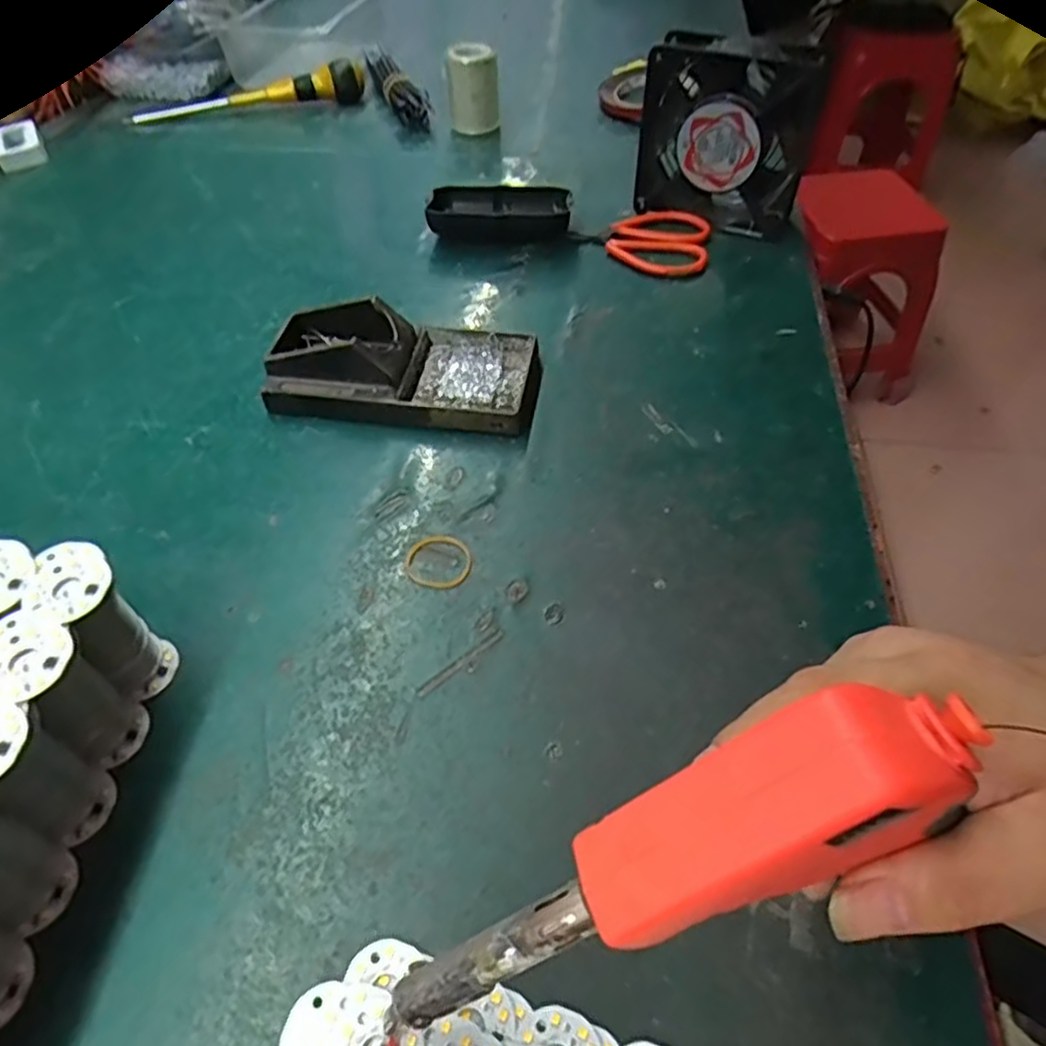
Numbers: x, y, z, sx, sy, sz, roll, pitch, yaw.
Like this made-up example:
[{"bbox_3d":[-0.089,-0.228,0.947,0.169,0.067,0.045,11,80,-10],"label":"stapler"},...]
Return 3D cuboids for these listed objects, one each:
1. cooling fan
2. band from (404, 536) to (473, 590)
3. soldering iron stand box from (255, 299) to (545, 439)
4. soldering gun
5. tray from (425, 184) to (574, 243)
[{"bbox_3d":[0.150,-0.281,0.512,0.126,0.120,0.043,24,56,18],"label":"cooling fan"},{"bbox_3d":[-0.043,0.019,0.354,0.035,0.004,0.033,0,52,0],"label":"band"},{"bbox_3d":[-0.074,-0.100,0.425,0.168,0.040,0.089,3,52,3],"label":"soldering iron stand box"},{"bbox_3d":[0.028,0.092,0.174,0.164,0.031,0.029,-41,50,23],"label":"soldering gun"},{"bbox_3d":[-0.018,-0.242,0.542,0.109,0.027,0.050,6,52,5],"label":"tray"}]

